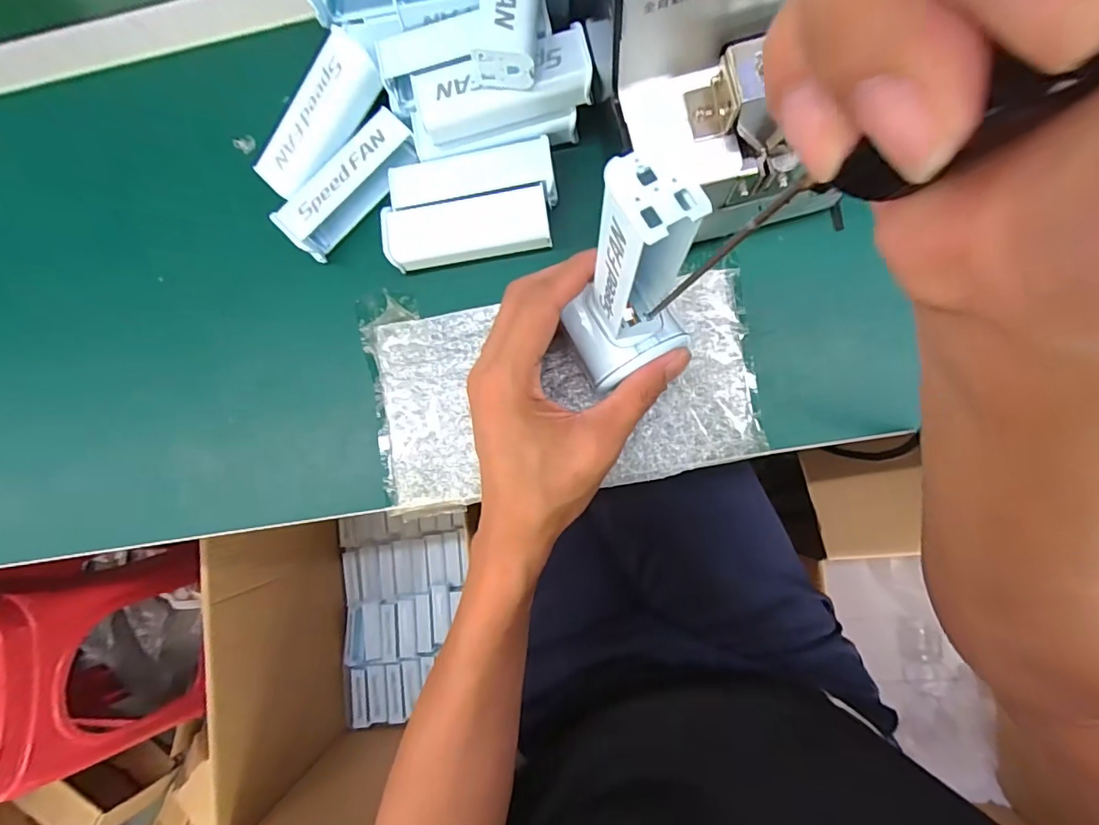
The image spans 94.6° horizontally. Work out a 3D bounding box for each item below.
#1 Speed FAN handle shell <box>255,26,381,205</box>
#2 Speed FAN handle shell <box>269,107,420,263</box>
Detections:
[{"bbox_3d":[-0.145,-0.180,0.315,0.099,0.016,0.035,-45,83,15],"label":"Speed FAN handle shell"},{"bbox_3d":[-0.129,-0.147,0.330,0.030,0.029,0.098,43,90,7],"label":"Speed FAN handle shell"}]

